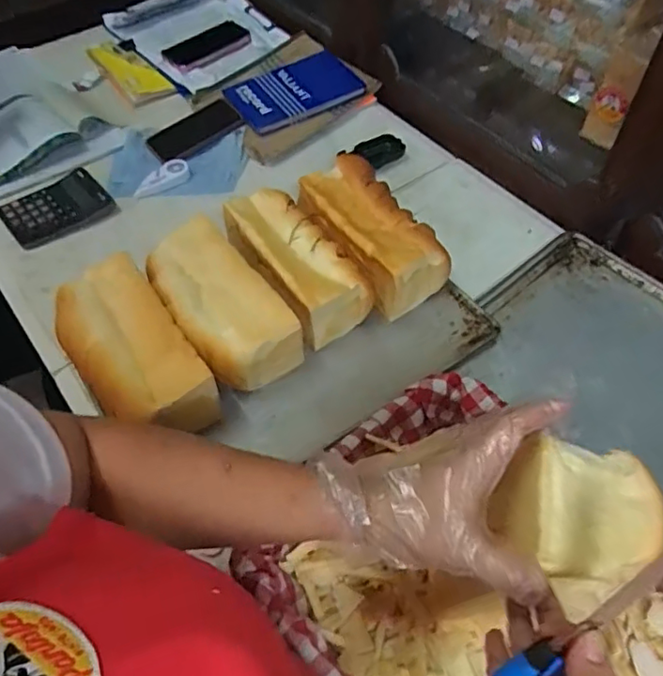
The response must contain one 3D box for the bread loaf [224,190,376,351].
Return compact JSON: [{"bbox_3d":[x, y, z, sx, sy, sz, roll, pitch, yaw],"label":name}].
[{"bbox_3d":[-0.047,-0.089,0.743,0.104,0.093,0.214,-30,59,-20],"label":"bread loaf"}]

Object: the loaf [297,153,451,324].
[{"bbox_3d":[0.048,-0.131,0.773,0.113,0.092,0.229,-28,59,-18],"label":"loaf"}]

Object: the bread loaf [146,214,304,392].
[{"bbox_3d":[-0.133,-0.031,0.684,0.108,0.095,0.205,-29,59,-19],"label":"bread loaf"}]

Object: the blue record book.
[{"bbox_3d":[-0.067,-0.428,0.999,0.215,0.029,0.128,-30,72,-19],"label":"blue record book"}]

